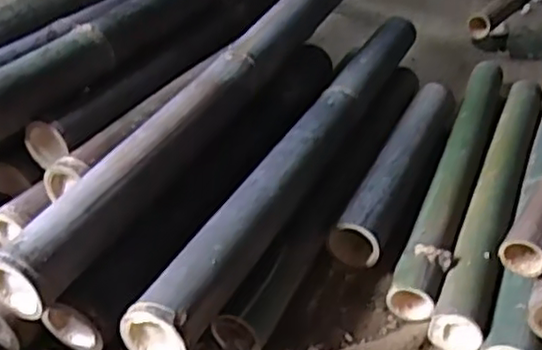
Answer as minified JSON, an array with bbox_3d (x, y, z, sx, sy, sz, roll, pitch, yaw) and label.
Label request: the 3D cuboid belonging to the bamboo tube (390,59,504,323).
[{"bbox_3d":[0.294,-0.019,1.038,0.068,0.055,0.637,19,40,14],"label":"bamboo tube"}]

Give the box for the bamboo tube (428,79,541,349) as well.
[{"bbox_3d":[0.339,0.016,0.991,0.059,0.058,0.640,20,40,15],"label":"bamboo tube"}]

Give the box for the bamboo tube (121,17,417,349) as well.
[{"bbox_3d":[0.066,-0.055,0.931,0.072,0.057,0.819,22,40,17],"label":"bamboo tube"}]

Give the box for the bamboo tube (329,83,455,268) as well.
[{"bbox_3d":[0.200,-0.019,1.007,0.076,0.070,0.426,20,40,15],"label":"bamboo tube"}]

